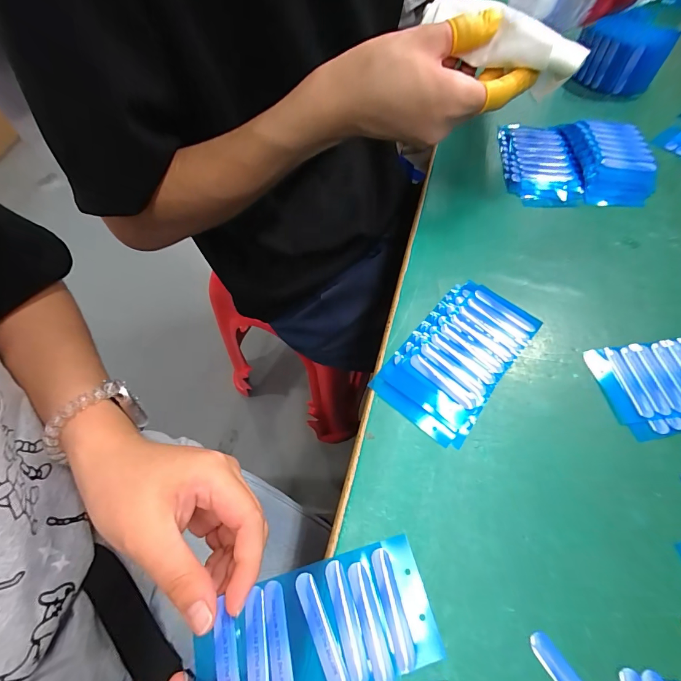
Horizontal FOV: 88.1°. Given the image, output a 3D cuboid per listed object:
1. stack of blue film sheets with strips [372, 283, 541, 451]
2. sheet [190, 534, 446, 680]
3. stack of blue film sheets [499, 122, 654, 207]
[{"bbox_3d":[0.085,0.008,0.254,0.068,0.012,0.124,36,65,19],"label":"stack of blue film sheets with strips"},{"bbox_3d":[-0.012,0.146,0.175,0.114,0.005,0.054,-15,60,-7],"label":"sheet"},{"bbox_3d":[0.244,-0.186,0.362,0.139,0.022,0.124,7,59,4],"label":"stack of blue film sheets"}]

